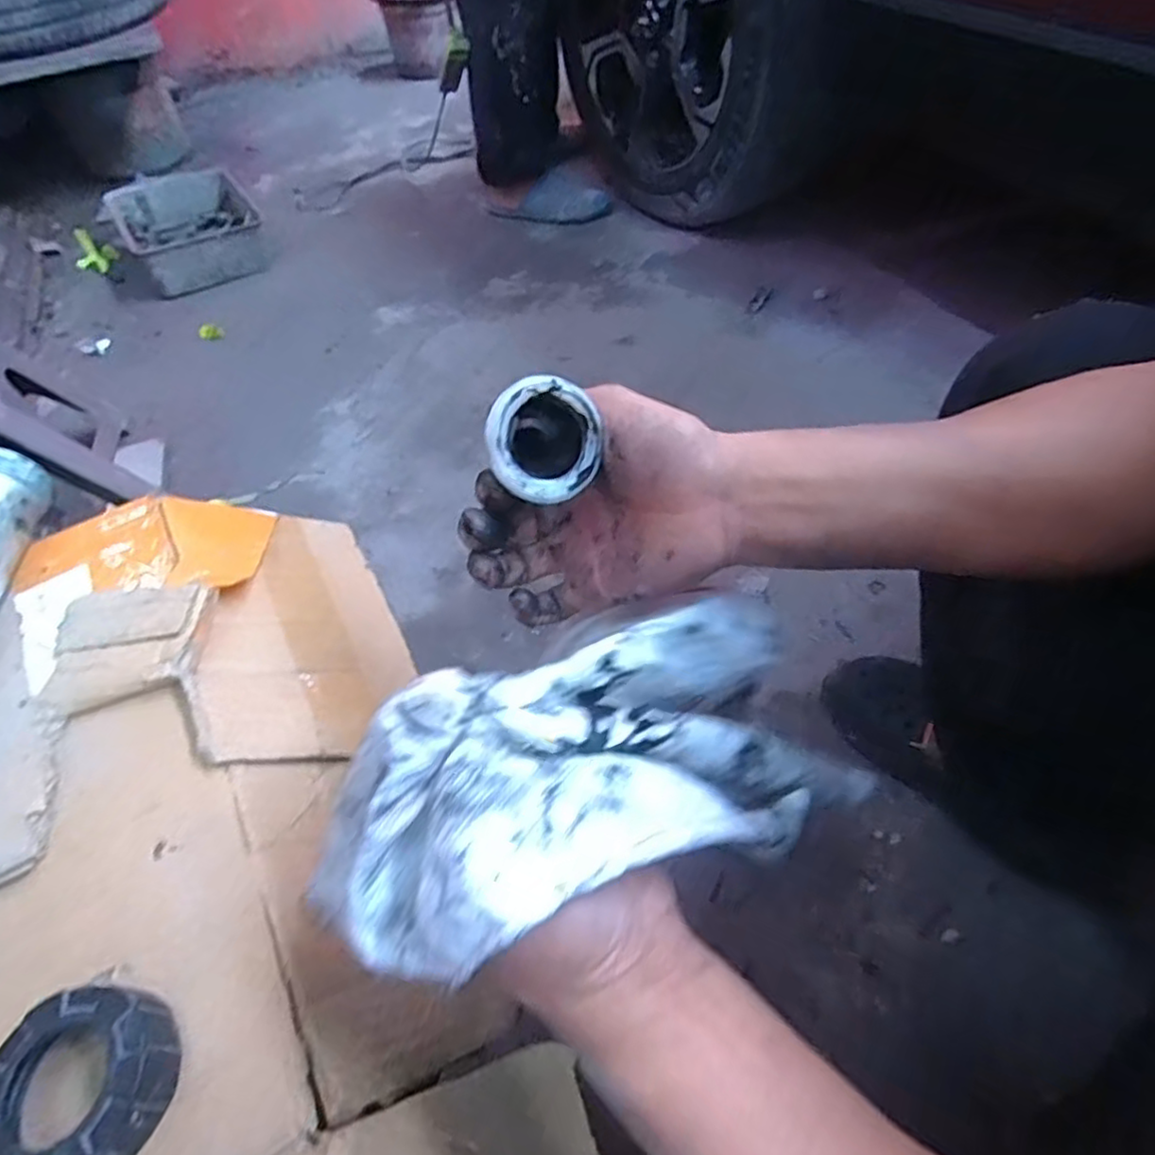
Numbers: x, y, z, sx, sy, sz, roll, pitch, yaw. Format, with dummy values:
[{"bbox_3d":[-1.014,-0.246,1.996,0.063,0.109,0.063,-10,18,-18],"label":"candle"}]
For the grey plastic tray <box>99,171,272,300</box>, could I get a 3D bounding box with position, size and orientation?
[{"bbox_3d":[-0.885,-0.787,1.538,0.311,0.084,0.393,-24,55,-15],"label":"grey plastic tray"}]

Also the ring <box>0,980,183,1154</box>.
[{"bbox_3d":[-0.193,0.197,0.267,0.068,0.031,0.063,-2,50,2],"label":"ring"}]

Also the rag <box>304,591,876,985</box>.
[{"bbox_3d":[0.038,0.078,0.302,0.279,0.084,0.094,-7,46,-41],"label":"rag"}]

